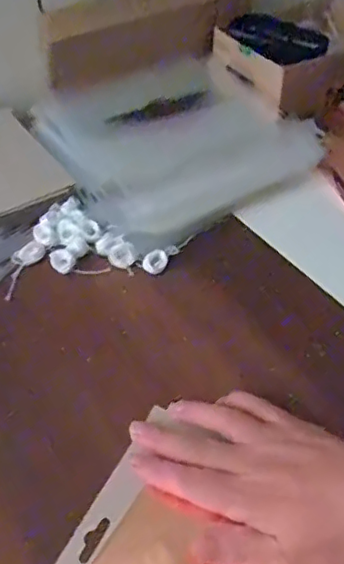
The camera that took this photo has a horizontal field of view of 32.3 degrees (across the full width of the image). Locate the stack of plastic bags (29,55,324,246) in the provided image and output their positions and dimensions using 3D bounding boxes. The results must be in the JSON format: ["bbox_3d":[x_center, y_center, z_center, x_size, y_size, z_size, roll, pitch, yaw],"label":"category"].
[{"bbox_3d":[0.006,-0.146,0.596,0.239,0.039,0.218,-24,51,-22],"label":"stack of plastic bags"}]

